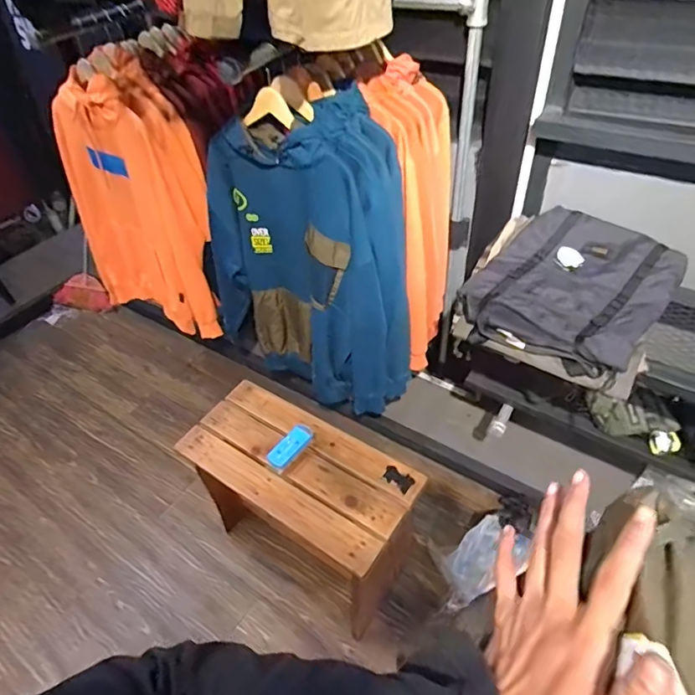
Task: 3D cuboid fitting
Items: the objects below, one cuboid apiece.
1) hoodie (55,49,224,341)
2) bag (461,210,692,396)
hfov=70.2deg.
[{"bbox_3d":[-0.612,-0.413,1.472,0.425,0.725,0.200,22,50,24],"label":"hoodie"},{"bbox_3d":[0.482,-0.134,1.070,0.360,0.076,0.475,31,54,31],"label":"bag"}]

